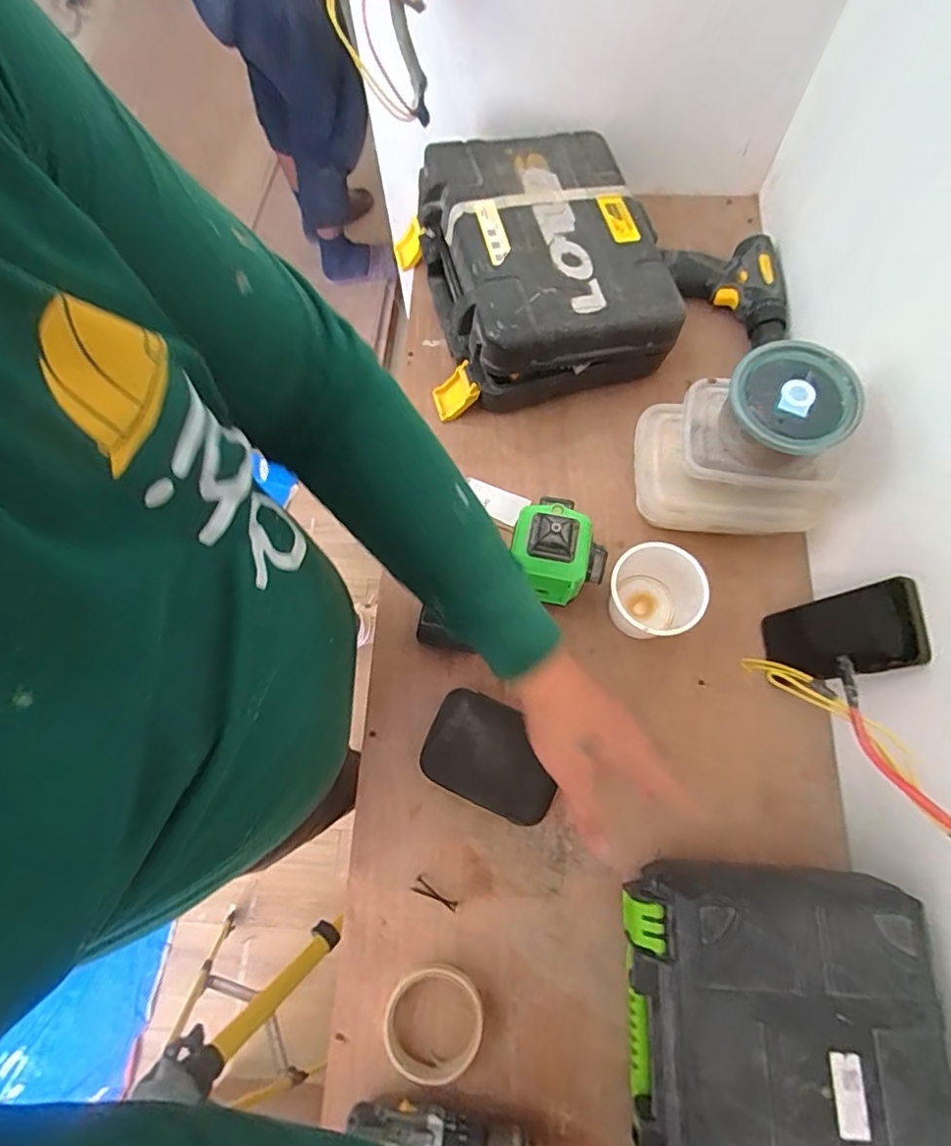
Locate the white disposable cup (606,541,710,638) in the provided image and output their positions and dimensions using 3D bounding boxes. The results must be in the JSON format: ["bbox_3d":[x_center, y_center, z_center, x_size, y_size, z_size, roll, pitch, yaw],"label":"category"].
[{"bbox_3d":[0.190,0.025,0.619,0.091,0.085,0.093,0,71,1],"label":"white disposable cup"}]

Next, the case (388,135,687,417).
[{"bbox_3d":[0.070,-0.384,0.736,0.293,0.137,0.318,-11,72,-2],"label":"case"}]

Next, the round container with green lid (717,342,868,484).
[{"bbox_3d":[0.293,-0.146,0.542,0.126,0.081,0.094,43,77,14],"label":"round container with green lid"}]

